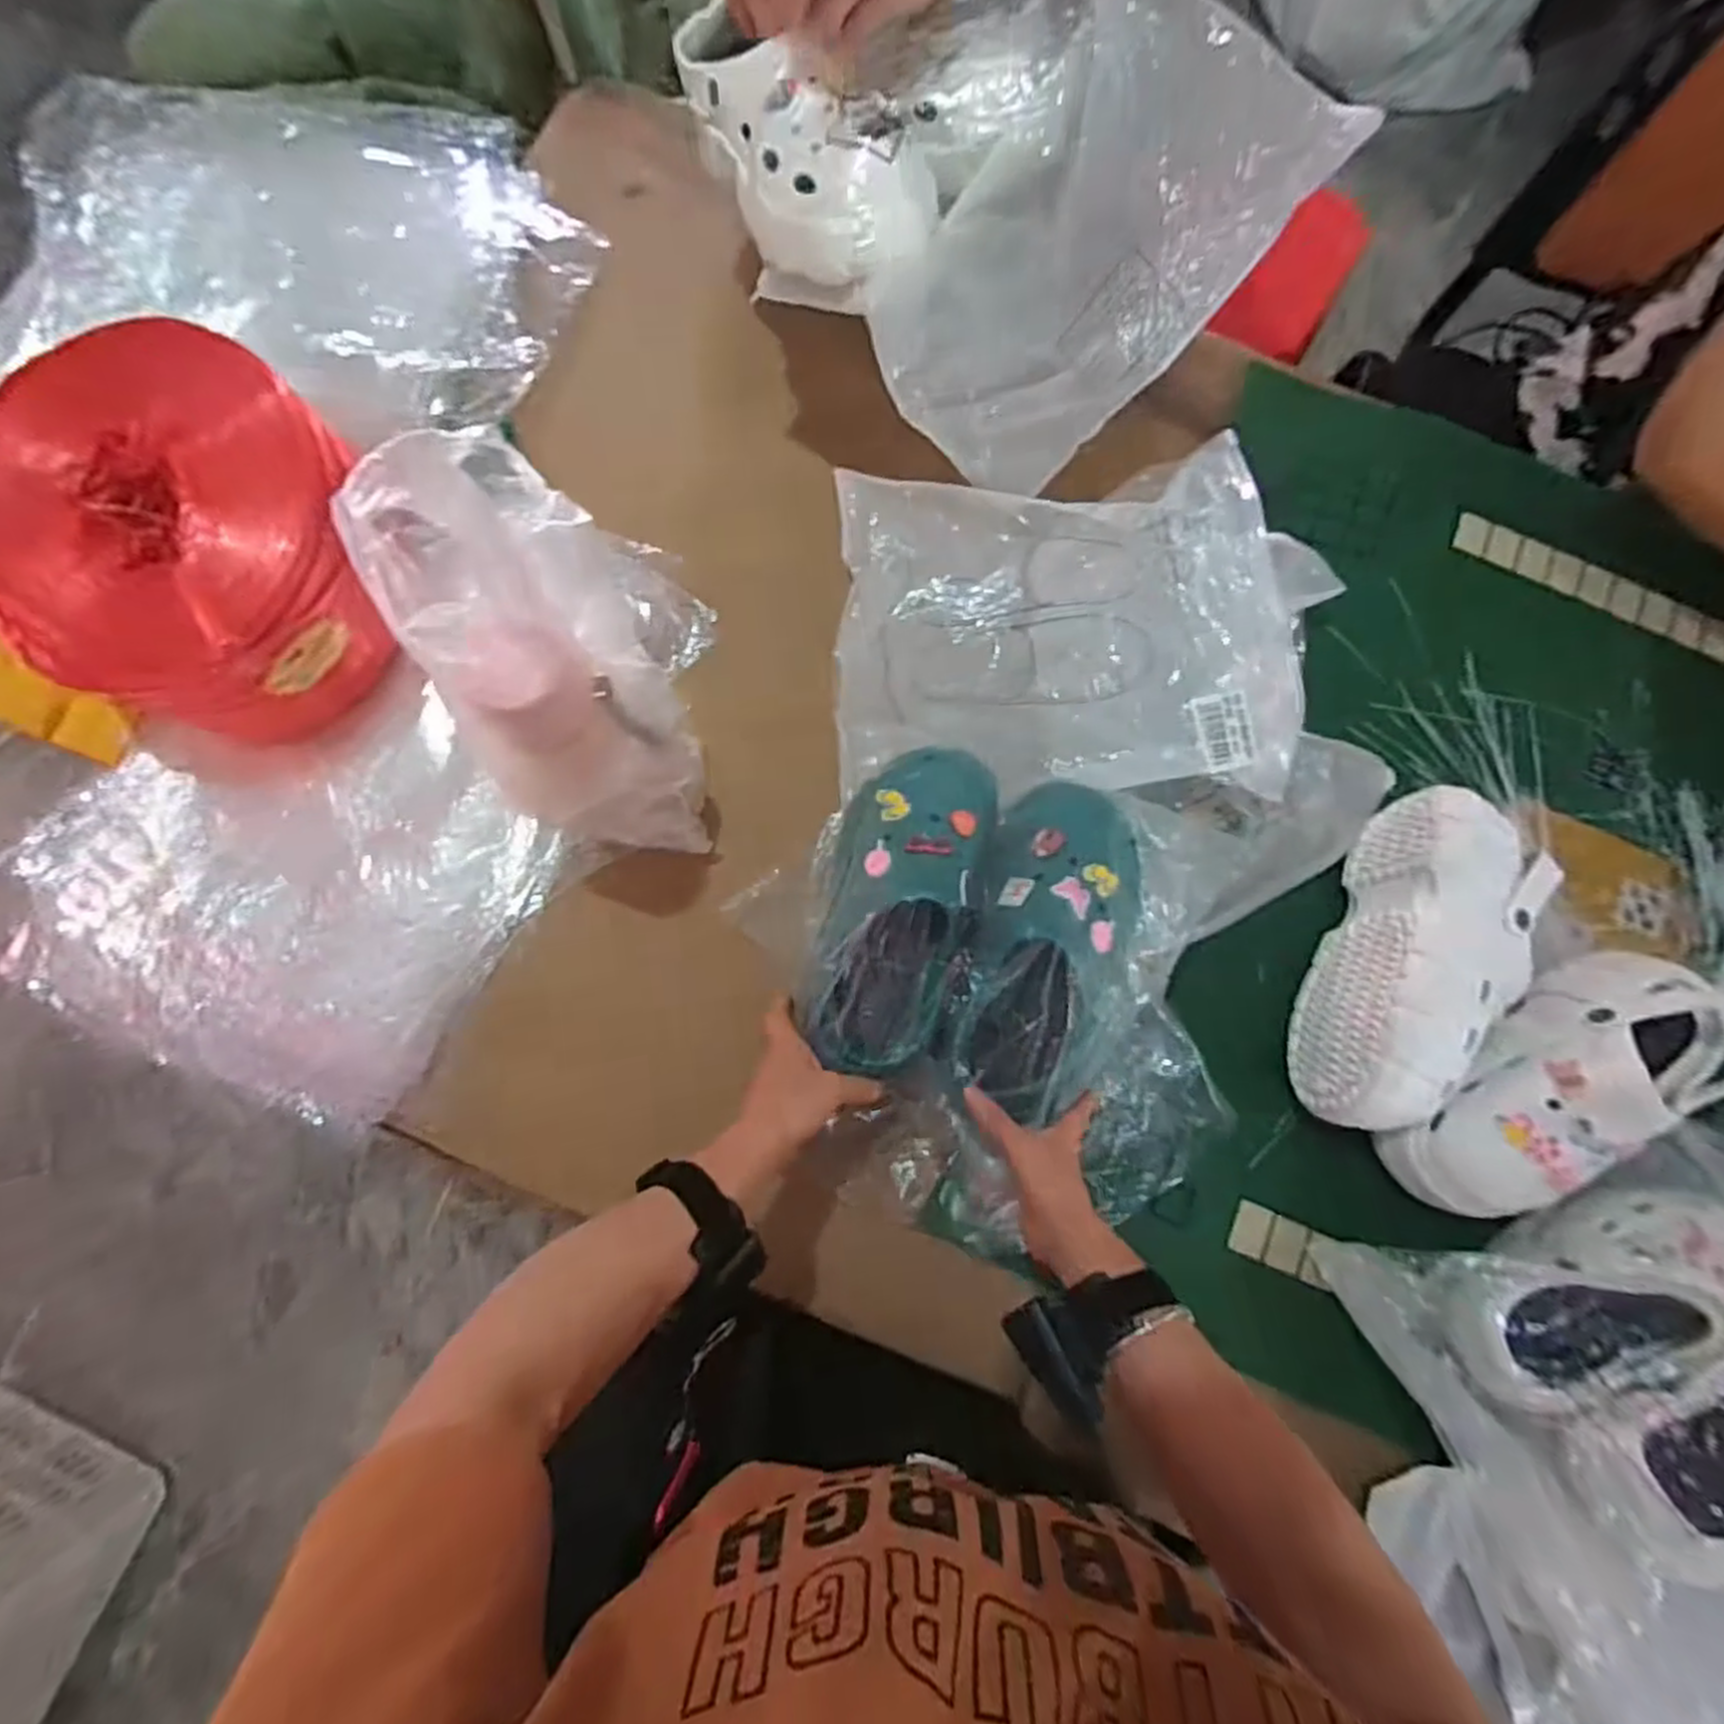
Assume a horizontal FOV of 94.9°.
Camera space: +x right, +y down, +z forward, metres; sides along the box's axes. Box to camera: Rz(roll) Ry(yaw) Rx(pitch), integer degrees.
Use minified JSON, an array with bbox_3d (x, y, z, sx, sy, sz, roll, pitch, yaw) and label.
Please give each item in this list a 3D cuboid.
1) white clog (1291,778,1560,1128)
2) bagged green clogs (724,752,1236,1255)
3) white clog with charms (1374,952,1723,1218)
[{"bbox_3d":[0.435,0.081,0.603,0.113,0.103,0.271,25,81,2],"label":"white clog"},{"bbox_3d":[0.116,0.094,0.598,0.289,0.123,0.352,-6,81,-3],"label":"bagged green clogs"},{"bbox_3d":[0.529,0.173,0.603,0.266,0.123,0.118,-25,82,-5],"label":"white clog with charms"}]

